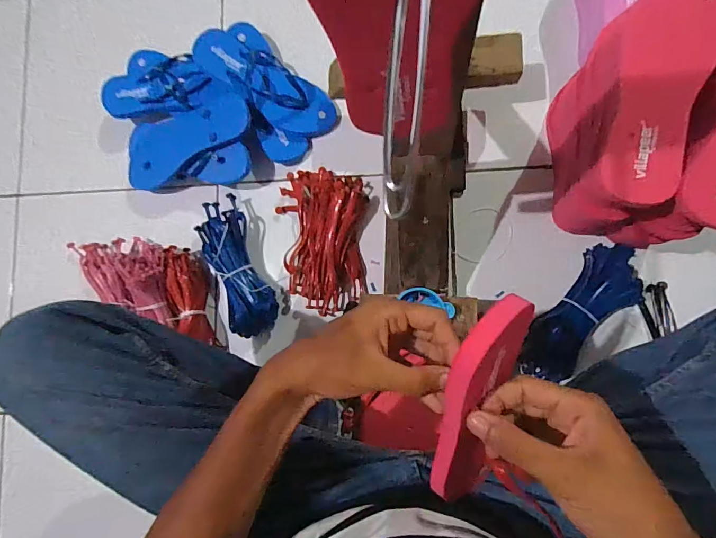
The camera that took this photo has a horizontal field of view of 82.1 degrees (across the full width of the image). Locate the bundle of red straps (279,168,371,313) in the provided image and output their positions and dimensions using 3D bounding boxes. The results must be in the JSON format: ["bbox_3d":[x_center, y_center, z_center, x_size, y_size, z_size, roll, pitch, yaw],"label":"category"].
[{"bbox_3d":[-0.059,-0.048,0.667,0.144,0.044,0.234,-1,86,7],"label":"bundle of red straps"}]

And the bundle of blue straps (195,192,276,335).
[{"bbox_3d":[-0.204,-0.002,0.677,0.089,0.041,0.228,-23,84,6],"label":"bundle of blue straps"}]

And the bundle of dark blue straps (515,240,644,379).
[{"bbox_3d":[0.331,0.061,0.605,0.088,0.039,0.225,38,92,8],"label":"bundle of dark blue straps"}]

